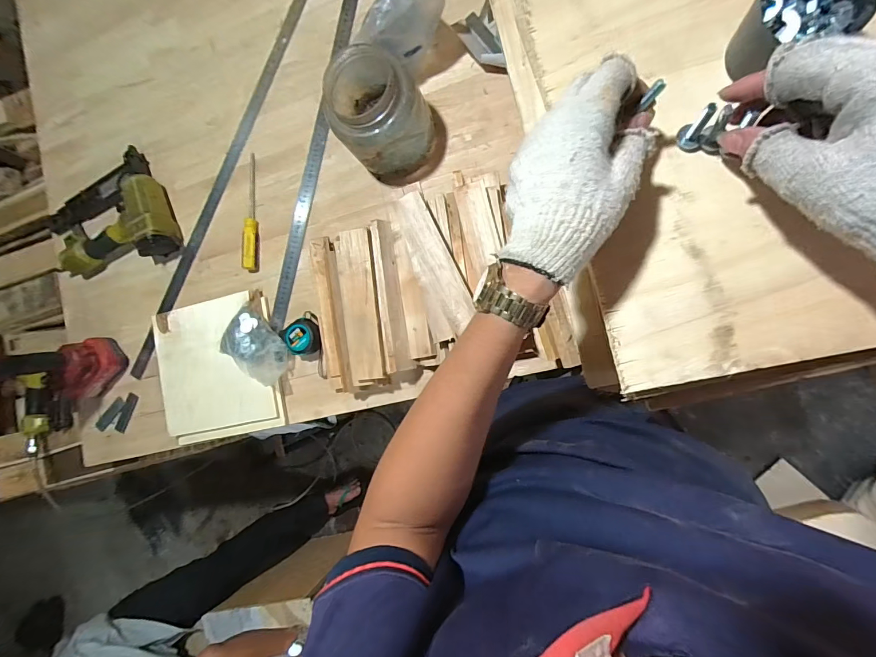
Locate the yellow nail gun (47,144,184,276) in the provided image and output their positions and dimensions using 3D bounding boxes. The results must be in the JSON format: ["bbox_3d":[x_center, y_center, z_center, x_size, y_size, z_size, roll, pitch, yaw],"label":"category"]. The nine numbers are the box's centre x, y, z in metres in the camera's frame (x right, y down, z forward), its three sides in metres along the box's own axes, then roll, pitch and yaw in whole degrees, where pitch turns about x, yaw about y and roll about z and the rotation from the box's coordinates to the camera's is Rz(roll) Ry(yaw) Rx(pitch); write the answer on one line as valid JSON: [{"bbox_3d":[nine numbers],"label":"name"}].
[{"bbox_3d":[-0.647,-0.191,0.767,0.269,0.075,0.212,-35,81,10],"label":"yellow nail gun"}]

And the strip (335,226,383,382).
[{"bbox_3d":[-0.129,-0.039,0.640,0.059,0.017,0.241,-7,86,13],"label":"strip"}]

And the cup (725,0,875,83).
[{"bbox_3d":[0.238,-0.212,0.263,0.056,0.050,0.051,0,88,14],"label":"cup"}]

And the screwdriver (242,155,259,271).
[{"bbox_3d":[-0.348,-0.217,0.728,0.025,0.020,0.215,-1,88,14],"label":"screwdriver"}]

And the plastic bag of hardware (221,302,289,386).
[{"bbox_3d":[-0.332,0.031,0.708,0.129,0.042,0.090,44,98,11],"label":"plastic bag of hardware"}]

